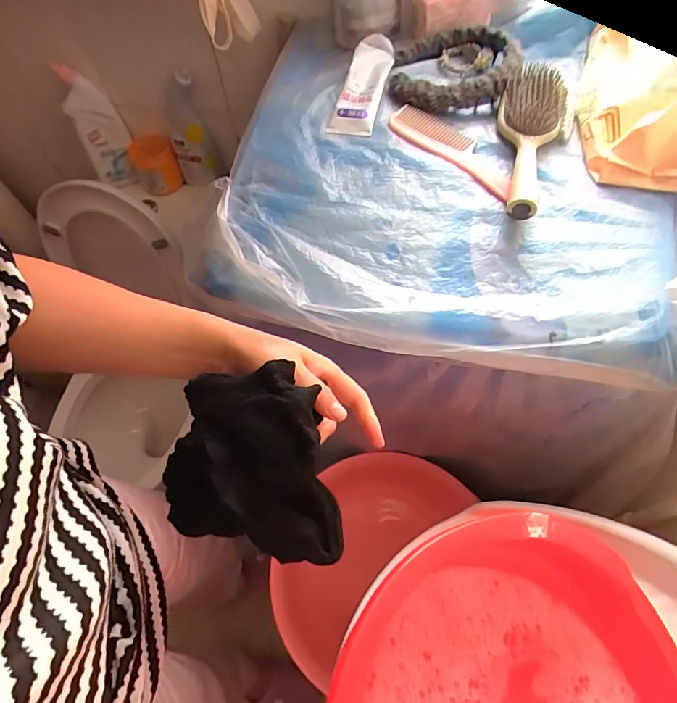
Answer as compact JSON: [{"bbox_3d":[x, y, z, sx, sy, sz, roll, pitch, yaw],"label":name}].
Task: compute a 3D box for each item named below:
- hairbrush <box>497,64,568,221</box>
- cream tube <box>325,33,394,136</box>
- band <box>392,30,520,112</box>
[{"bbox_3d":[0.210,-0.231,0.492,0.068,0.032,0.191,9,77,9],"label":"hairbrush"},{"bbox_3d":[0.033,-0.351,0.591,0.057,0.035,0.165,12,62,11],"label":"cream tube"},{"bbox_3d":[0.143,-0.357,0.560,0.151,0.036,0.134,6,61,7],"label":"band"}]

